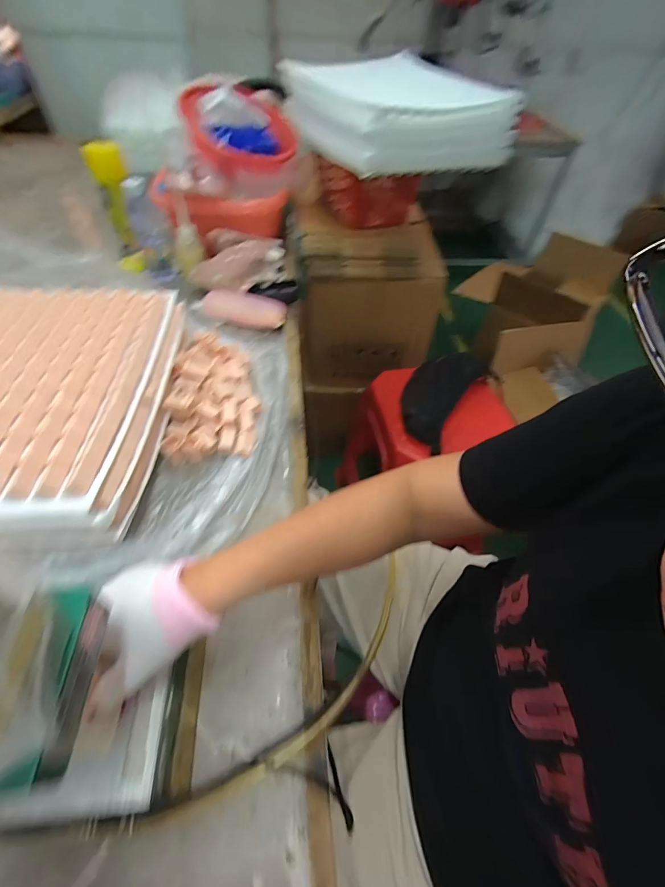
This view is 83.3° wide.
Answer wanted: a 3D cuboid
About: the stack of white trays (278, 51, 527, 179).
[{"bbox_3d":[0.111,-0.634,0.715,0.341,0.104,0.379,-16,54,-16],"label":"stack of white trays"}]

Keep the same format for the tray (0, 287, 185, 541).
[{"bbox_3d":[-0.382,-0.069,0.488,0.313,0.073,0.405,-4,52,-7],"label":"tray"}]

